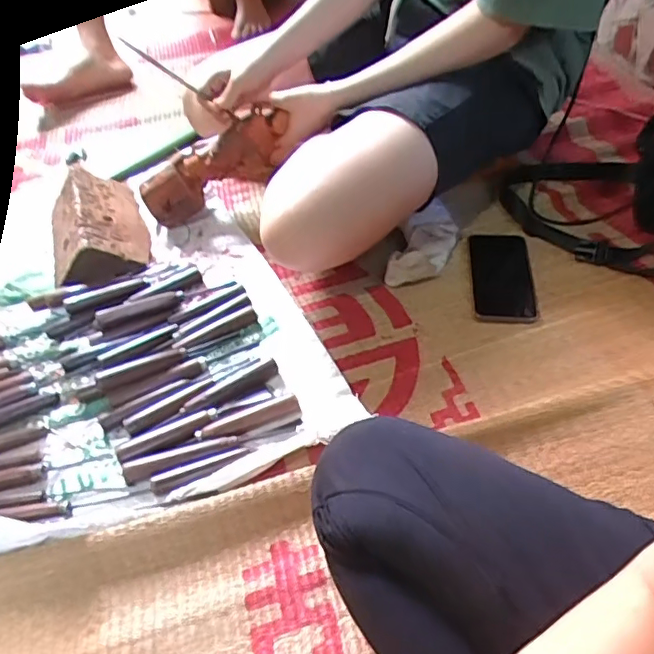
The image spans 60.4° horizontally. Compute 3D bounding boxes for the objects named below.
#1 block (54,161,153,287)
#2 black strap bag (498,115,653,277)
[{"bbox_3d":[-0.337,-0.148,0.812,0.133,0.068,0.207,-20,51,-13],"label":"block"},{"bbox_3d":[0.378,-0.197,0.766,0.268,0.143,0.177,23,54,22],"label":"black strap bag"}]

